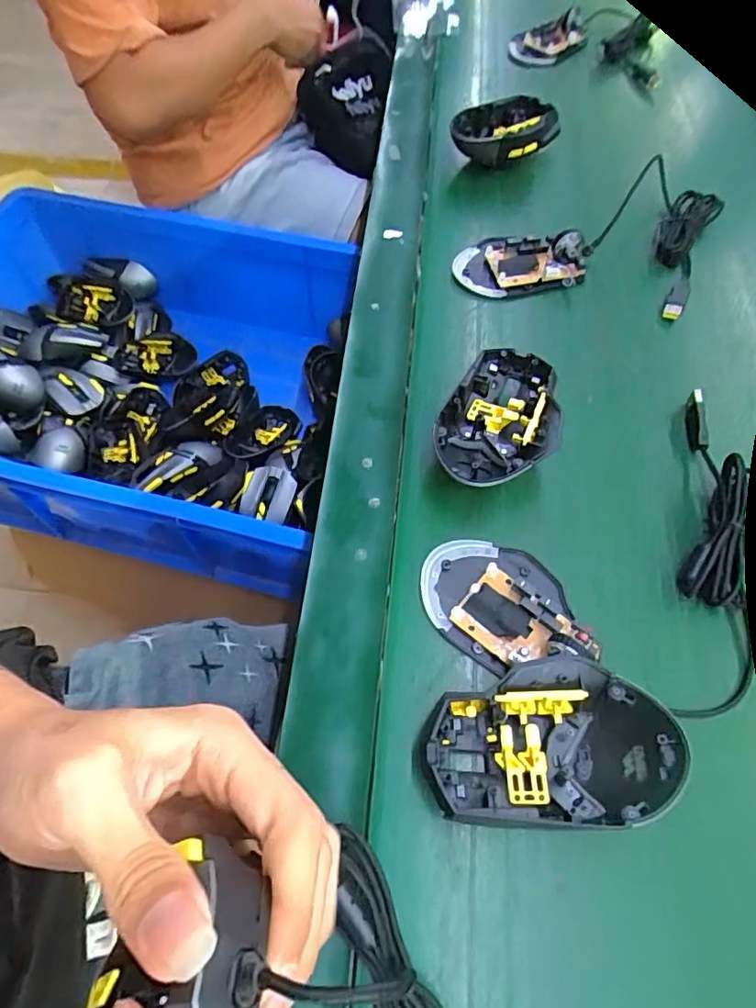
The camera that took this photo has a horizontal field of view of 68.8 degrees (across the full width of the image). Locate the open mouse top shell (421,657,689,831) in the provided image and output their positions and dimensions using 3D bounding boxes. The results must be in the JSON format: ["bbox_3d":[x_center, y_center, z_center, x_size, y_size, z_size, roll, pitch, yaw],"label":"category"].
[{"bbox_3d":[0.081,0.120,0.275,0.115,0.044,0.072,-6,61,-3],"label":"open mouse top shell"}]

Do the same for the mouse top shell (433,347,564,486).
[{"bbox_3d":[0.084,-0.056,0.371,0.071,0.043,0.096,20,64,12],"label":"mouse top shell"}]

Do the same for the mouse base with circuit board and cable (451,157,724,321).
[{"bbox_3d":[0.190,-0.245,0.489,0.191,0.032,0.205,21,64,12],"label":"mouse base with circuit board and cable"}]

